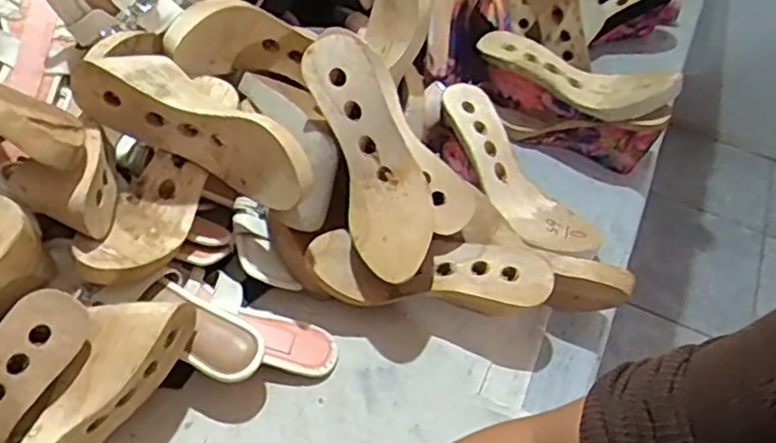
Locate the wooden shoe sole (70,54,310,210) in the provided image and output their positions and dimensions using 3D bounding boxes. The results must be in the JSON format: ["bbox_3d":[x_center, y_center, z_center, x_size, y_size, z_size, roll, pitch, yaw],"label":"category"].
[{"bbox_3d":[-0.166,-0.088,0.637,0.222,0.080,0.080,28,52,0],"label":"wooden shoe sole"}]

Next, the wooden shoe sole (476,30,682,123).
[{"bbox_3d":[0.218,-0.180,0.813,0.231,0.043,0.065,31,55,19],"label":"wooden shoe sole"}]

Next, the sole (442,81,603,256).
[{"bbox_3d":[0.140,-0.054,0.775,0.080,0.046,0.243,-28,74,-25],"label":"sole"}]

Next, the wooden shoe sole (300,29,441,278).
[{"bbox_3d":[-0.007,-0.065,0.657,0.099,0.055,0.230,-19,93,-19],"label":"wooden shoe sole"}]

